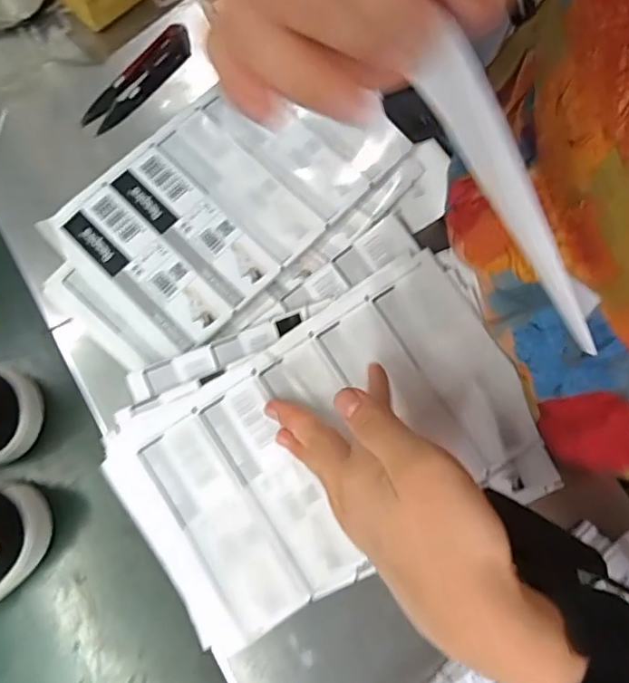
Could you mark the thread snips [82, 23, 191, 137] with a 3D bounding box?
[{"bbox_3d":[-0.129,-0.193,0.395,0.030,0.006,0.099,42,79,7],"label":"thread snips"}]

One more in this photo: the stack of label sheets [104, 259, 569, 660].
[{"bbox_3d":[0.013,0.064,0.332,0.247,0.021,0.156,-29,78,-5],"label":"stack of label sheets"}]

